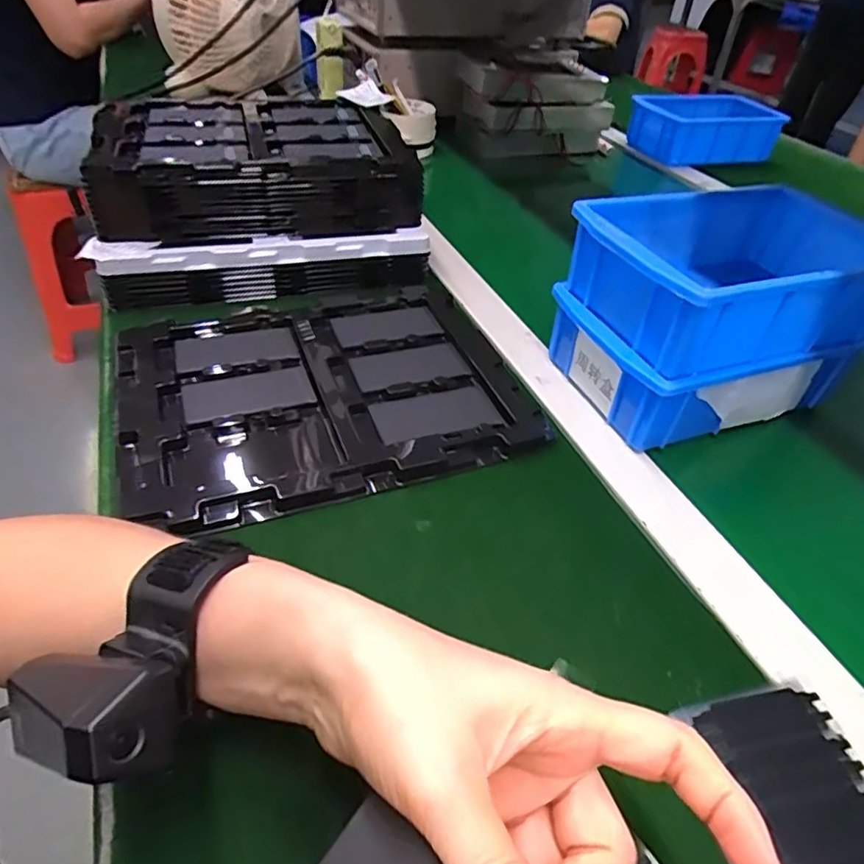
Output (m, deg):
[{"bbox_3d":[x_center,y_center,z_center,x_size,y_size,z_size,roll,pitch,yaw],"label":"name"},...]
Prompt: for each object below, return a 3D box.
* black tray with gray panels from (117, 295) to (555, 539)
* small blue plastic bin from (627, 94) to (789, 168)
[{"bbox_3d":[-0.078,-0.034,0.427,0.274,0.013,0.214,-14,46,-19],"label":"black tray with gray panels"},{"bbox_3d":[0.414,-0.464,0.891,0.199,0.063,0.116,-8,44,-13],"label":"small blue plastic bin"}]

